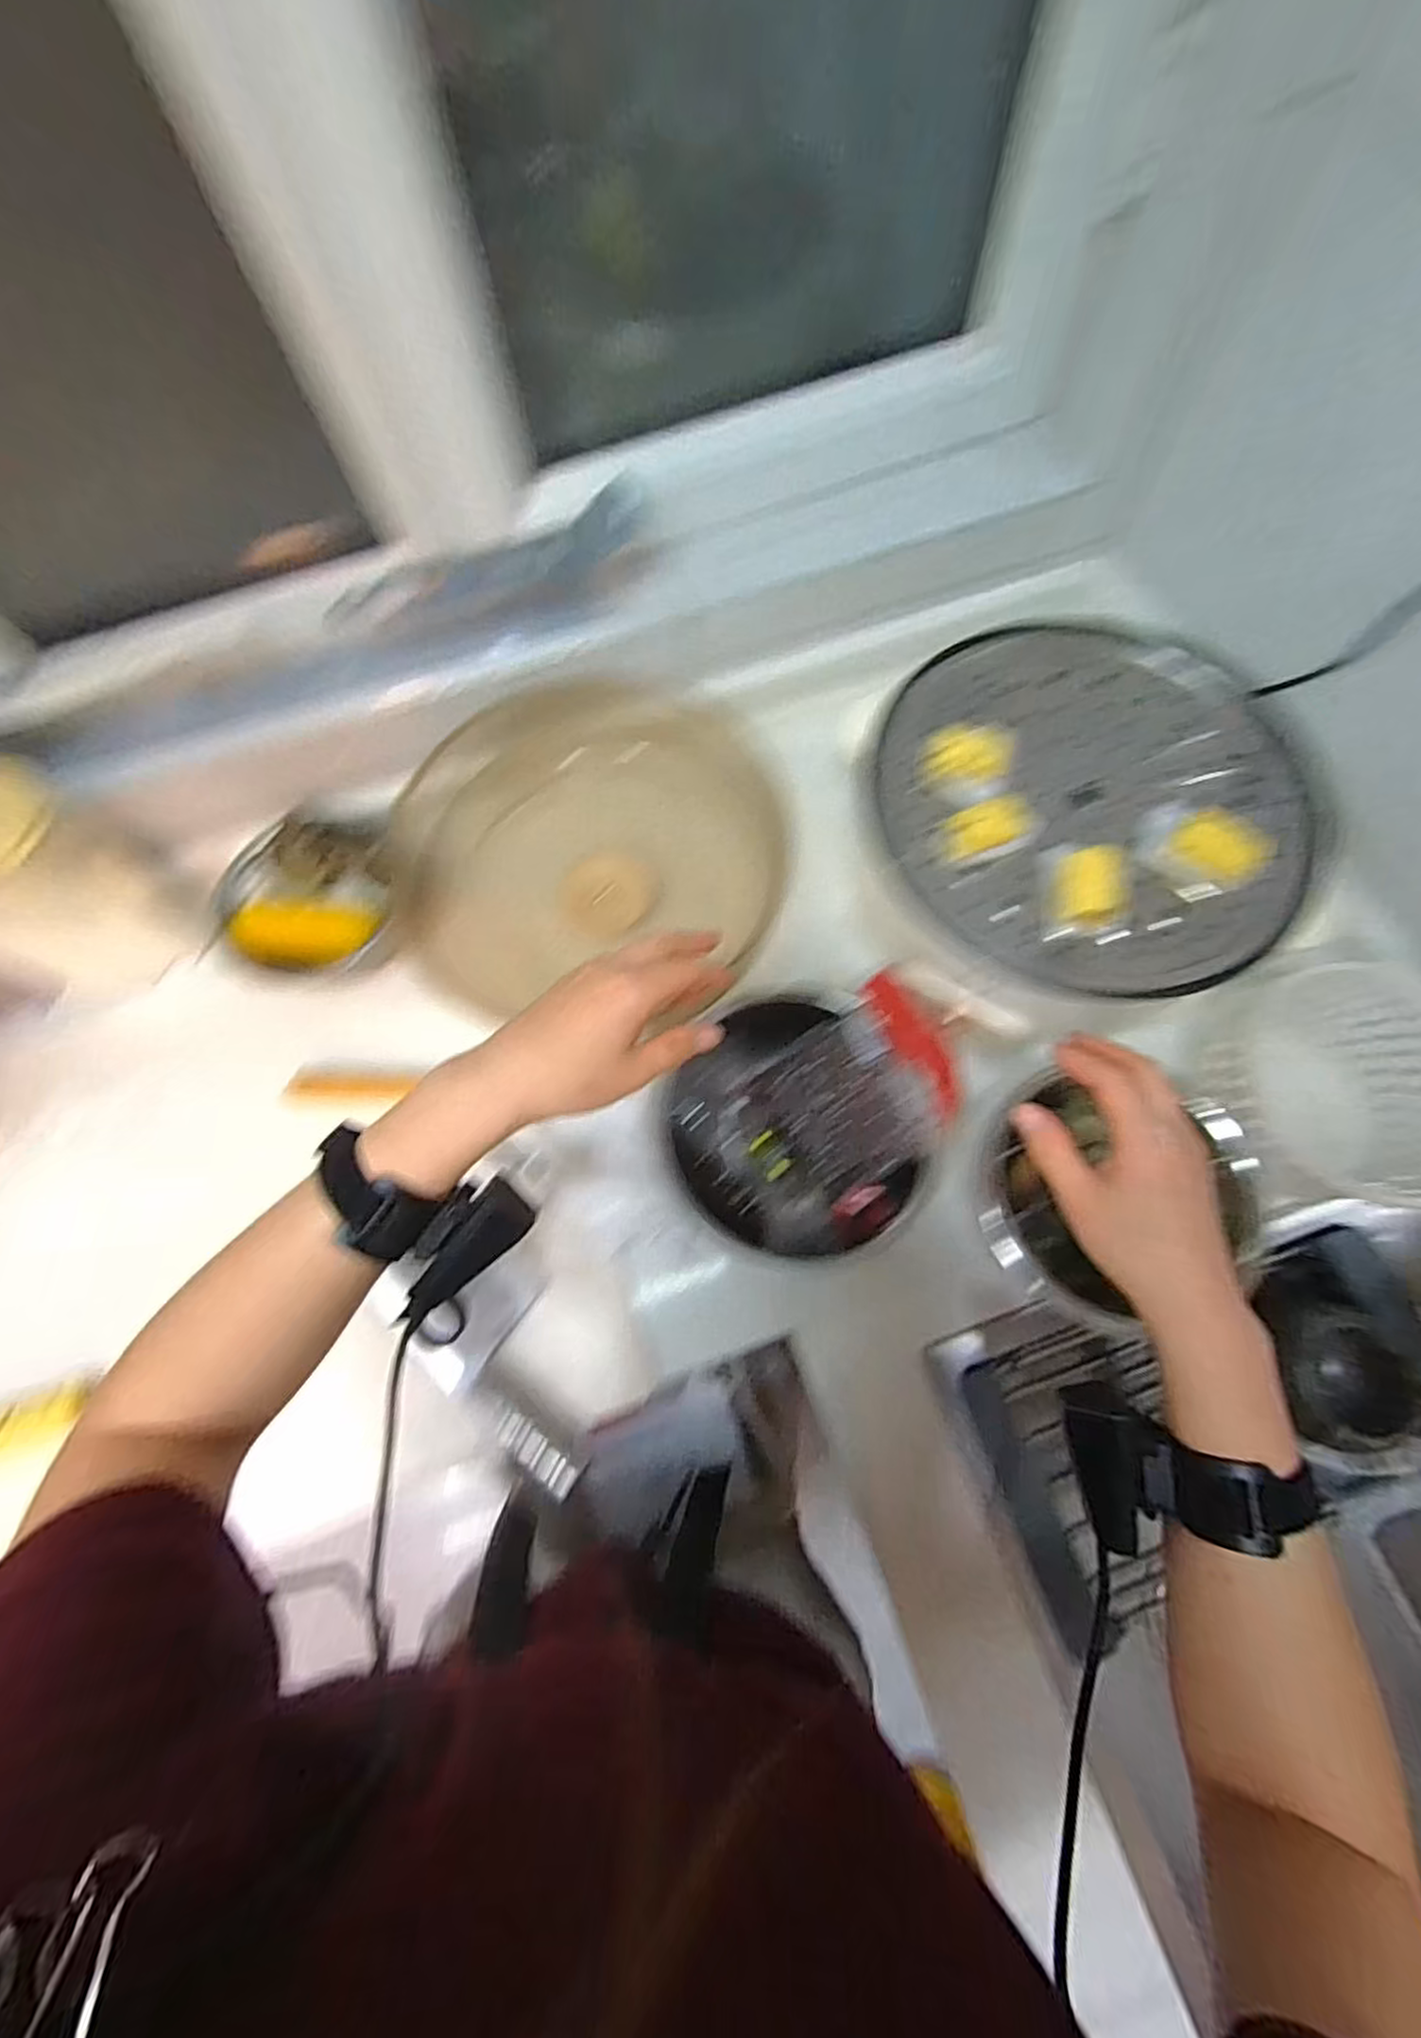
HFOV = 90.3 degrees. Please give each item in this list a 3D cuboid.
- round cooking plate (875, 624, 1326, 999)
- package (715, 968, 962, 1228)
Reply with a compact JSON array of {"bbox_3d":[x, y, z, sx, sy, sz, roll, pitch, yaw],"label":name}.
[{"bbox_3d":[0.307,-0.184,0.576,0.335,0.049,0.314,-1,71,2],"label":"round cooking plate"},{"bbox_3d":[0.112,0.079,0.595,0.204,0.043,0.148,-39,83,12],"label":"package"}]

